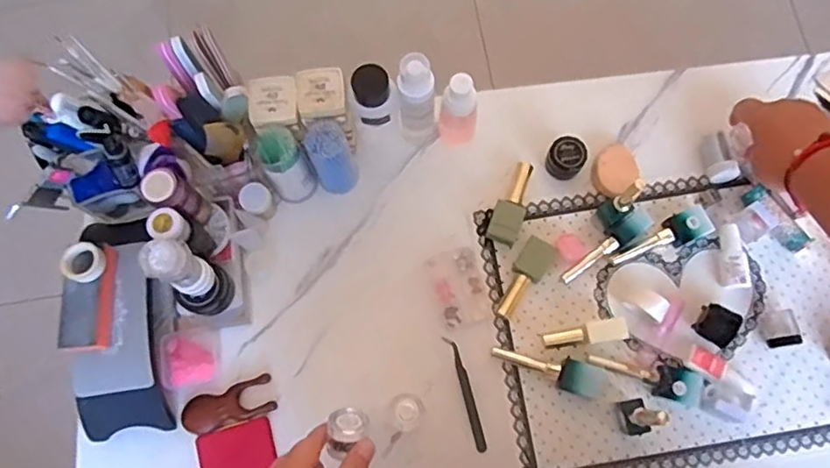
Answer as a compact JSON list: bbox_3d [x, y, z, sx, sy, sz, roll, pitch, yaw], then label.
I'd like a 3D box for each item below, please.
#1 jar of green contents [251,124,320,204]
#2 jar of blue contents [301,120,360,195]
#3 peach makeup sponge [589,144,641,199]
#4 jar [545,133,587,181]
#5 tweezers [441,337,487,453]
[{"bbox_3d":[-0.131,-0.069,0.628,0.041,0.103,0.045,0,75,1],"label":"jar of green contents"},{"bbox_3d":[-0.085,-0.077,0.636,0.043,0.101,0.041,0,75,1],"label":"jar of blue contents"},{"bbox_3d":[0.212,-0.068,0.658,0.050,0.014,0.049,-38,78,-8],"label":"peach makeup sponge"},{"bbox_3d":[0.161,-0.082,0.661,0.039,0.032,0.039,0,75,1],"label":"jar"},{"bbox_3d":[0.051,0.157,0.612,0.012,0.006,0.112,-16,75,-3],"label":"tweezers"}]

